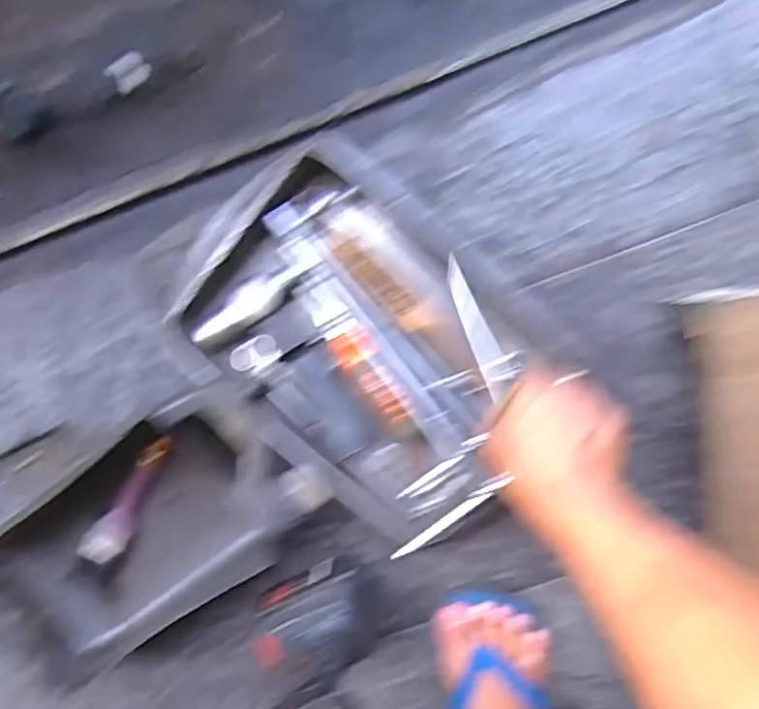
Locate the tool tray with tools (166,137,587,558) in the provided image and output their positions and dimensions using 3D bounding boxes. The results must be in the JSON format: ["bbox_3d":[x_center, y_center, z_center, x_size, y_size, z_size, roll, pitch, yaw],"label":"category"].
[{"bbox_3d":[-0.009,-0.007,0.614,0.338,0.083,0.243,41,100,-4],"label":"tool tray with tools"}]

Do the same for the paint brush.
[{"bbox_3d":[-0.254,0.152,0.665,0.039,0.016,0.160,36,100,-4],"label":"paint brush"}]

